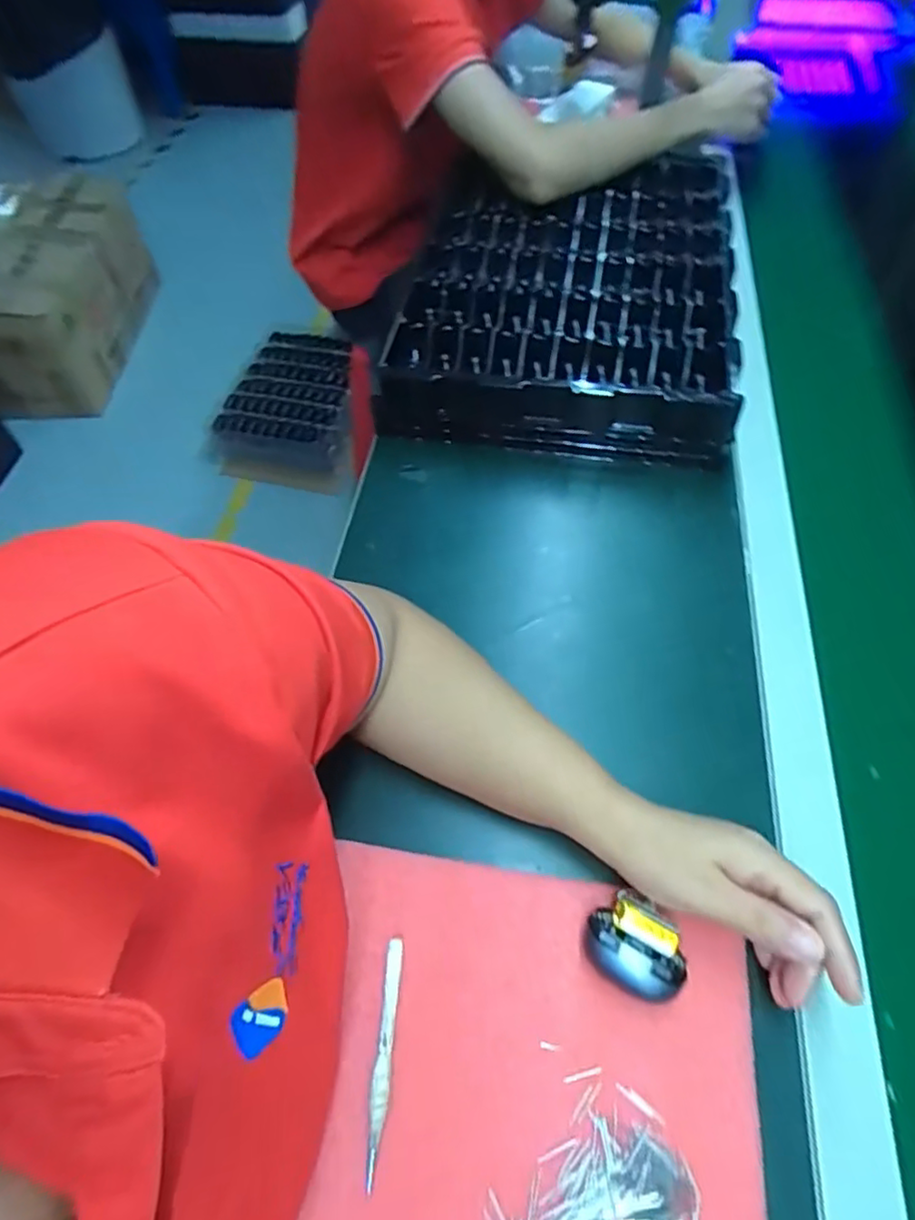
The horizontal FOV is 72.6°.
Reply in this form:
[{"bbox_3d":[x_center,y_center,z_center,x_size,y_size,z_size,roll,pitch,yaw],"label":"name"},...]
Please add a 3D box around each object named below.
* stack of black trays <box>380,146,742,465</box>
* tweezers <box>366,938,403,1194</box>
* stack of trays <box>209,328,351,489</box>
[{"bbox_3d":[0.123,-0.353,0.691,0.324,0.077,0.445,8,57,8],"label":"stack of black trays"},{"bbox_3d":[-0.040,0.242,0.339,0.009,0.004,0.110,2,57,4],"label":"tweezers"},{"bbox_3d":[-0.444,-0.562,1.707,0.393,0.123,0.525,4,58,6],"label":"stack of trays"}]

